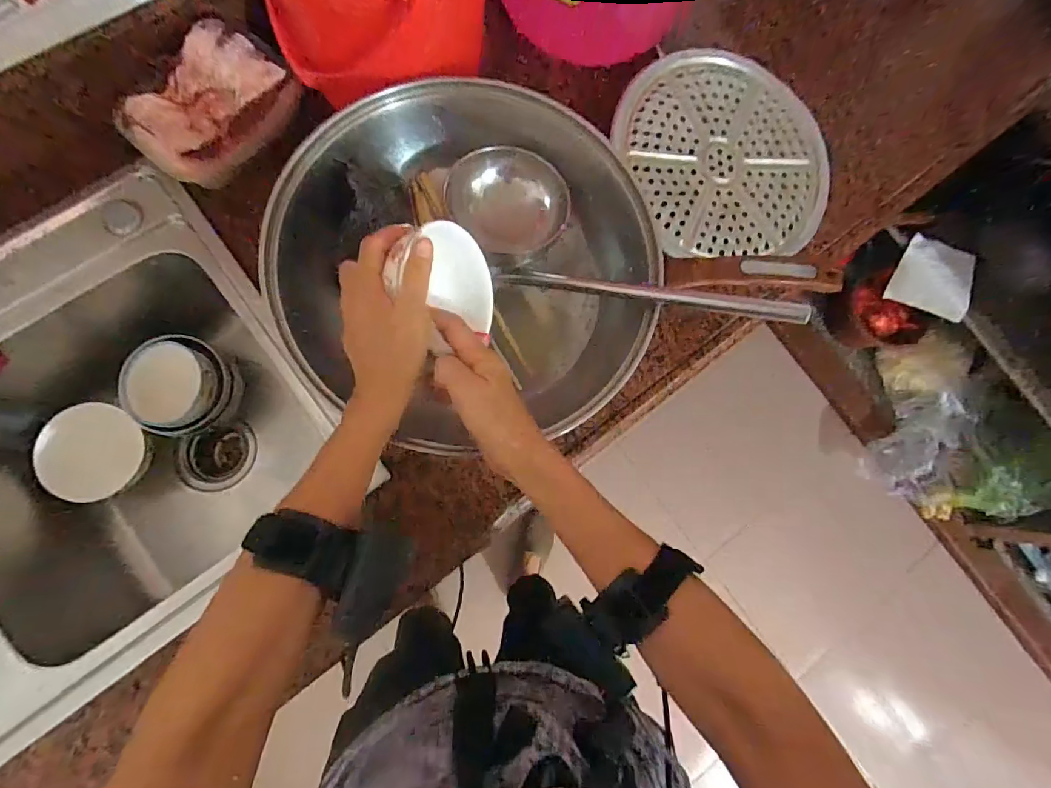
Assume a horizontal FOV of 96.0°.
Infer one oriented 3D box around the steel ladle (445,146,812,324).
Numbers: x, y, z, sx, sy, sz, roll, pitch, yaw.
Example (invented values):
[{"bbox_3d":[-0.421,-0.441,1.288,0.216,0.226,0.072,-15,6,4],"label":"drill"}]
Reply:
[{"bbox_3d":[0.076,-0.125,0.443,0.329,0.079,0.101,31,80,16],"label":"steel ladle"}]

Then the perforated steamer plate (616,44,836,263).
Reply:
[{"bbox_3d":[0.228,-0.274,0.545,0.242,0.024,0.231,1,83,-6],"label":"perforated steamer plate"}]

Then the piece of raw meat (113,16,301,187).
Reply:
[{"bbox_3d":[-0.311,-0.284,0.462,0.090,0.058,0.148,41,81,1],"label":"piece of raw meat"}]

